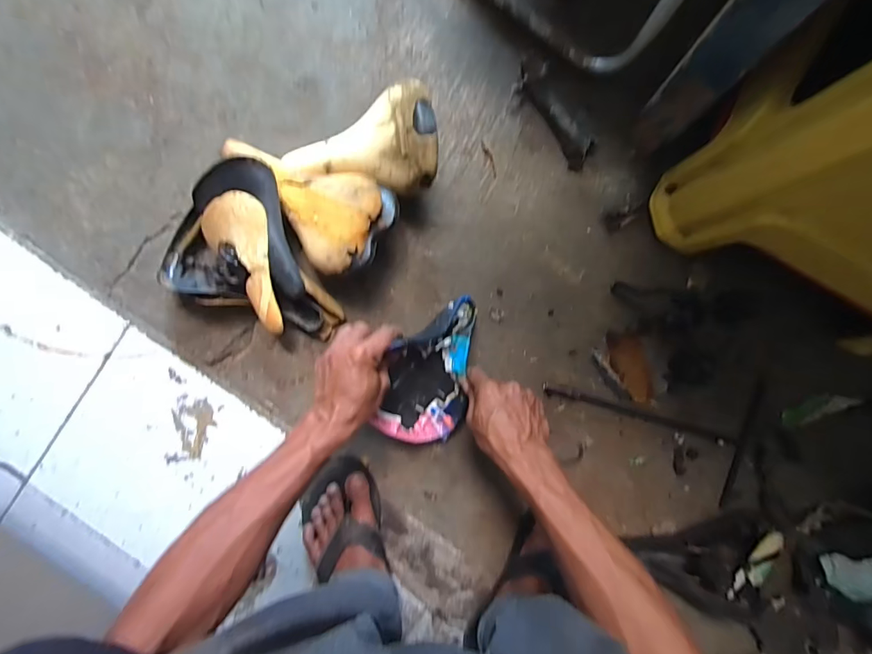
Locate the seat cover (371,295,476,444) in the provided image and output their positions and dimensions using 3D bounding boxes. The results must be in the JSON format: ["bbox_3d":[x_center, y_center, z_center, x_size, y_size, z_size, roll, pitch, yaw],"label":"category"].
[{"bbox_3d":[-0.006,0.058,0.561,0.106,0.095,0.200,14,92,2],"label":"seat cover"}]

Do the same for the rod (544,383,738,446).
[{"bbox_3d":[0.283,0.124,0.589,0.272,0.011,0.015,16,92,2],"label":"rod"}]

